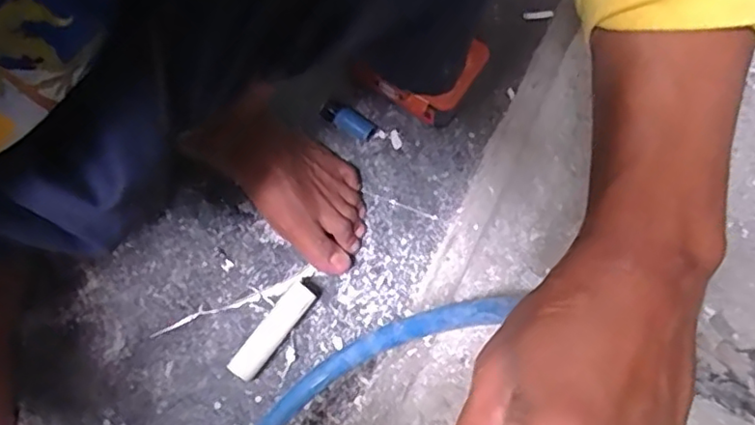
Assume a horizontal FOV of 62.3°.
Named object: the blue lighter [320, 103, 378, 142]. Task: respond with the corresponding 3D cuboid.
[{"bbox_3d":[-0.030,-0.097,0.654,0.058,0.015,0.023,26,75,9],"label":"blue lighter"}]

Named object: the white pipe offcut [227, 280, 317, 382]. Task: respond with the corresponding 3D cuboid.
[{"bbox_3d":[-0.097,0.112,0.584,0.025,0.029,0.098,37,77,11],"label":"white pipe offcut"}]

